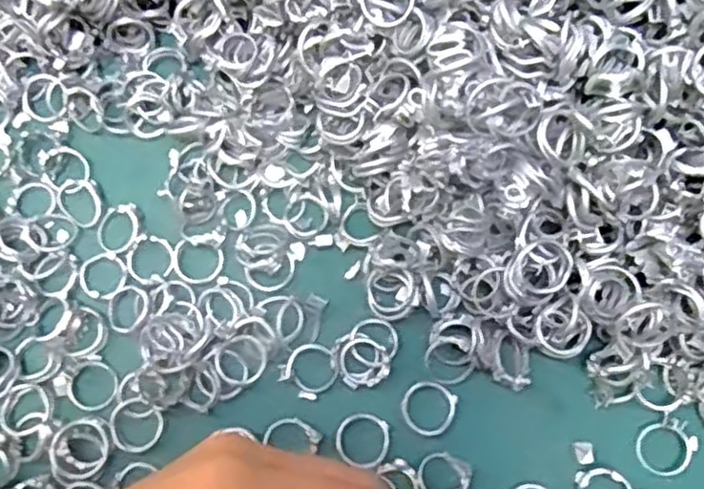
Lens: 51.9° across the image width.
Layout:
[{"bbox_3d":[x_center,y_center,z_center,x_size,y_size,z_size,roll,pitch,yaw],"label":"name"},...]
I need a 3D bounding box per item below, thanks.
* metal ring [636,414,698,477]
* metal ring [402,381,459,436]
[{"bbox_3d":[0.125,0.080,0.287,0.020,0.004,0.023,28,88,23],"label":"metal ring"},{"bbox_3d":[0.031,0.067,0.295,0.021,0.004,0.021,0,74,0],"label":"metal ring"}]

